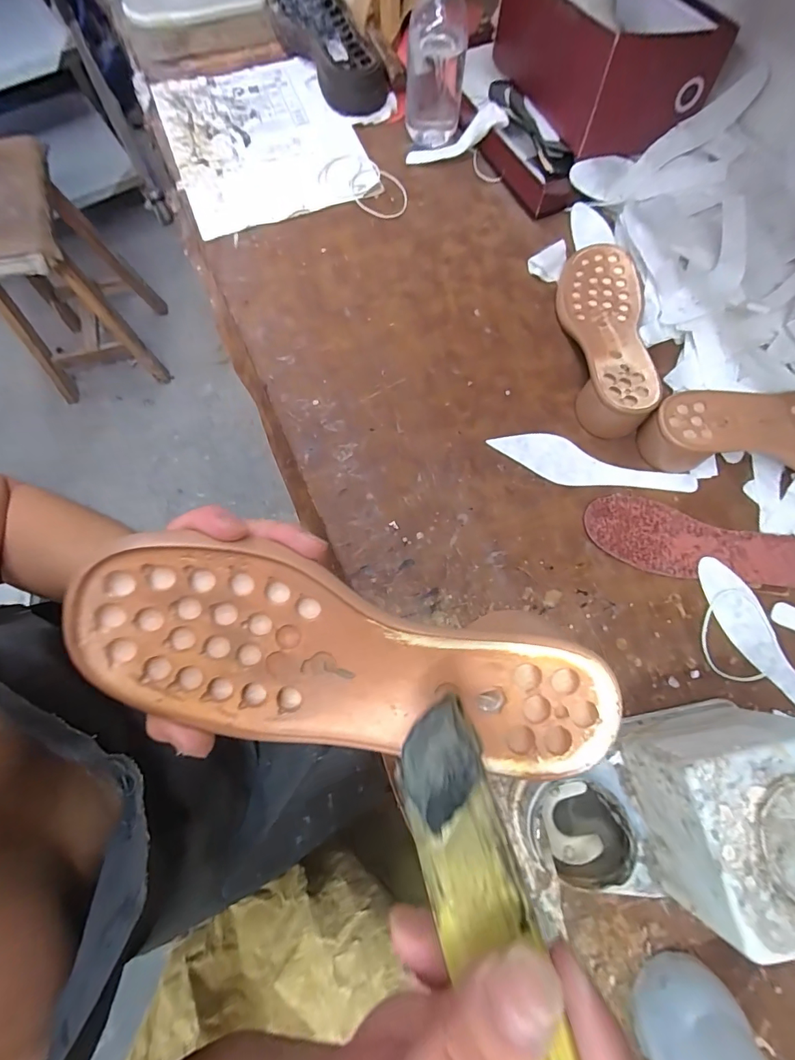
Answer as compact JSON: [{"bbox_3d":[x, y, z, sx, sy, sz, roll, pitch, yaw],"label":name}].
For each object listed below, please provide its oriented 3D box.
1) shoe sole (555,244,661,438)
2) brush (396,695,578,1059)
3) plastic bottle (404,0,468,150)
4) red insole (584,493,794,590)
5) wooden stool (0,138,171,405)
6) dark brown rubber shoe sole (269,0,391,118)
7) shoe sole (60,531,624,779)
[{"bbox_3d":[0.220,-0.216,0.461,0.081,0.045,0.230,6,73,2],"label":"shoe sole"},{"bbox_3d":[0.023,0.119,0.122,0.036,0.012,0.129,-37,47,28],"label":"brush"},{"bbox_3d":[0.047,-0.573,0.513,0.068,0.160,0.081,10,73,3],"label":"plastic bottle"},{"bbox_3d":[0.287,0.016,0.411,0.215,0.004,0.068,15,73,5],"label":"red insole"},{"bbox_3d":[-0.821,-0.598,1.077,0.273,0.457,0.330,-10,73,-4],"label":"wooden stool"},{"bbox_3d":[-0.097,-0.684,0.612,0.096,0.037,0.272,-27,75,-8],"label":"dark brown rubber shoe sole"},{"bbox_3d":[-0.021,0.062,0.201,0.233,0.040,0.081,10,92,5],"label":"shoe sole"}]

